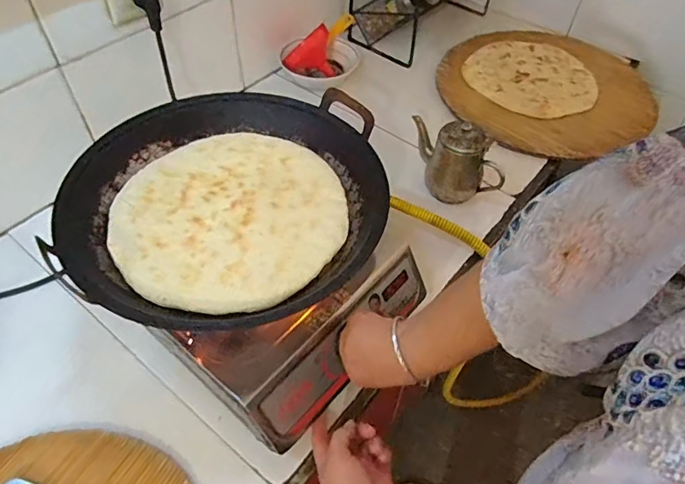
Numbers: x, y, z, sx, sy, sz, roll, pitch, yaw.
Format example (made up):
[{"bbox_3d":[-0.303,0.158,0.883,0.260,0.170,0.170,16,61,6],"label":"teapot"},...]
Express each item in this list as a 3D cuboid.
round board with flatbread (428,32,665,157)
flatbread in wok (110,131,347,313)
[{"bbox_3d":[0.420,-0.325,1.029,0.417,0.036,0.393,2,51,-2],"label":"round board with flatbread"},{"bbox_3d":[-0.133,-0.036,0.602,0.260,0.011,0.272,26,54,17],"label":"flatbread in wok"}]

